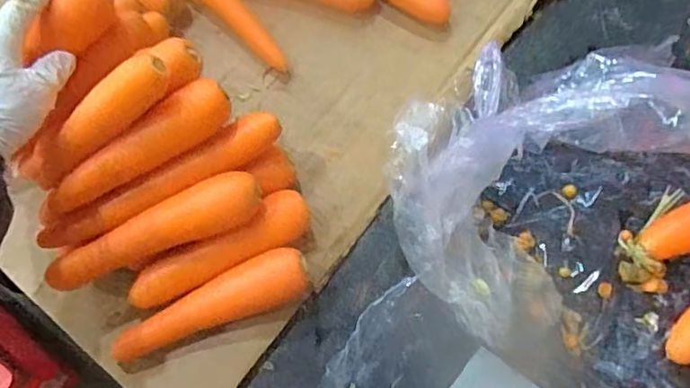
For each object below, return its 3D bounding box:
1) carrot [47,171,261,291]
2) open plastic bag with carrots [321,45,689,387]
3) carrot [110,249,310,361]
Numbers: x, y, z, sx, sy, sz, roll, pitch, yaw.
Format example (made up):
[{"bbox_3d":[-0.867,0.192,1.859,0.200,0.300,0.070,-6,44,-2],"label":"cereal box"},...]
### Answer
[{"bbox_3d":[-0.145,0.029,0.402,0.171,0.034,0.040,-20,73,-3],"label":"carrot"},{"bbox_3d":[0.243,0.100,0.366,0.450,0.112,0.329,17,74,7],"label":"open plastic bag with carrots"},{"bbox_3d":[-0.106,0.086,0.417,0.157,0.041,0.041,-20,73,-4],"label":"carrot"}]

